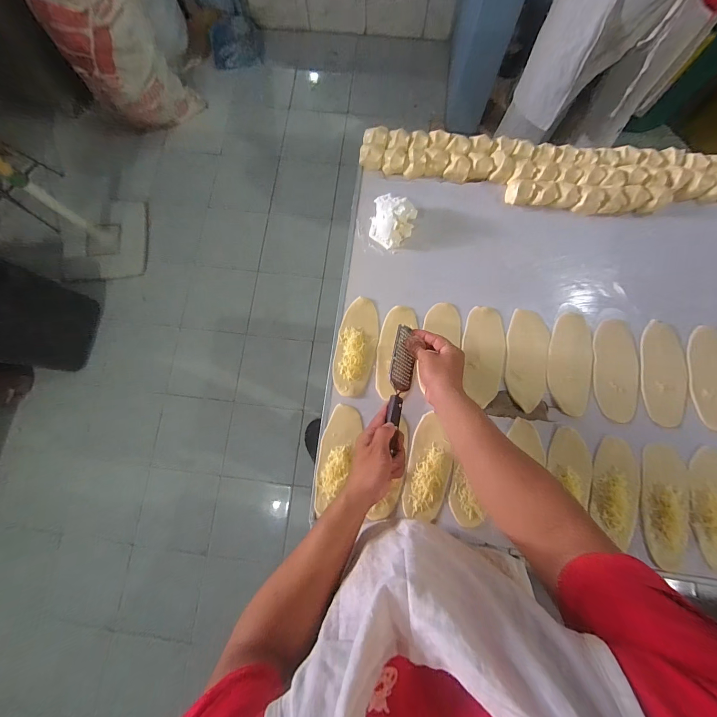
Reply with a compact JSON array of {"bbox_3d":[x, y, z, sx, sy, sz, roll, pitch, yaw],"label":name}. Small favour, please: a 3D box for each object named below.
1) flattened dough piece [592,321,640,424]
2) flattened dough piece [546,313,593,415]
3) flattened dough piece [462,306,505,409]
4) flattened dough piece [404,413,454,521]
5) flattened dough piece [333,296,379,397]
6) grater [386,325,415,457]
[{"bbox_3d":[0.462,0.020,0.575,0.077,0.011,0.177,4,81,2],"label":"flattened dough piece"},{"bbox_3d":[0.382,0.008,0.583,0.075,0.010,0.180,8,81,2],"label":"flattened dough piece"},{"bbox_3d":[0.230,-0.006,0.591,0.072,0.011,0.176,6,81,2],"label":"flattened dough piece"},{"bbox_3d":[0.122,0.187,0.555,0.069,0.019,0.169,13,81,3],"label":"flattened dough piece"},{"bbox_3d":[-0.003,-0.022,0.603,0.074,0.011,0.181,10,81,2],"label":"flattened dough piece"},{"bbox_3d":[0.068,0.043,0.522,0.039,0.031,0.203,9,69,1],"label":"grater"}]

